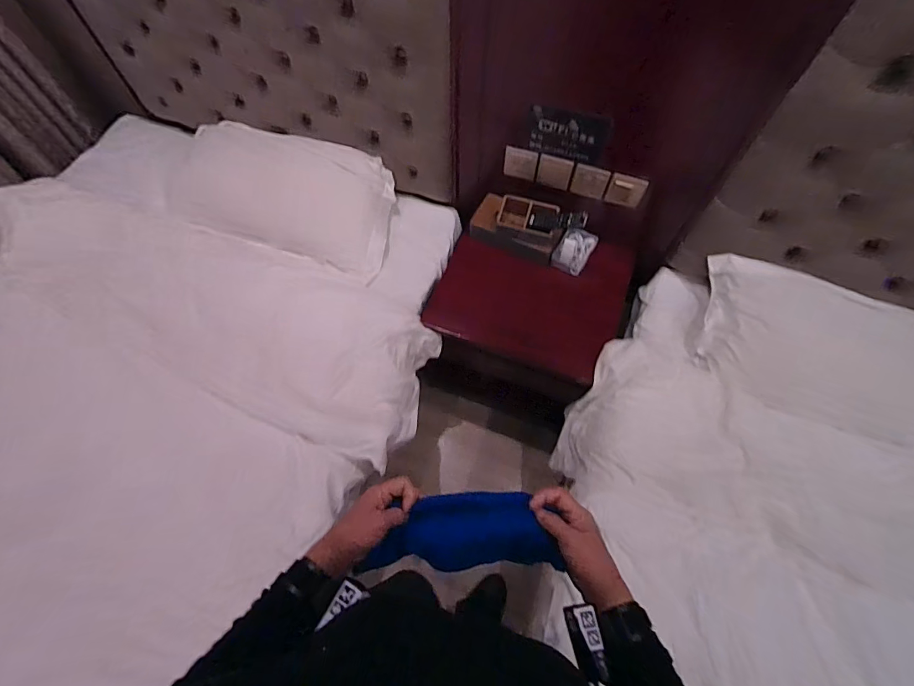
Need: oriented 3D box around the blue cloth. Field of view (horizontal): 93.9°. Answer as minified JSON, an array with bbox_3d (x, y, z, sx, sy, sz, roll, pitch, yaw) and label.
[{"bbox_3d":[0.004,0.260,0.567,0.248,0.024,0.119,-9,103,4],"label":"blue cloth"}]

